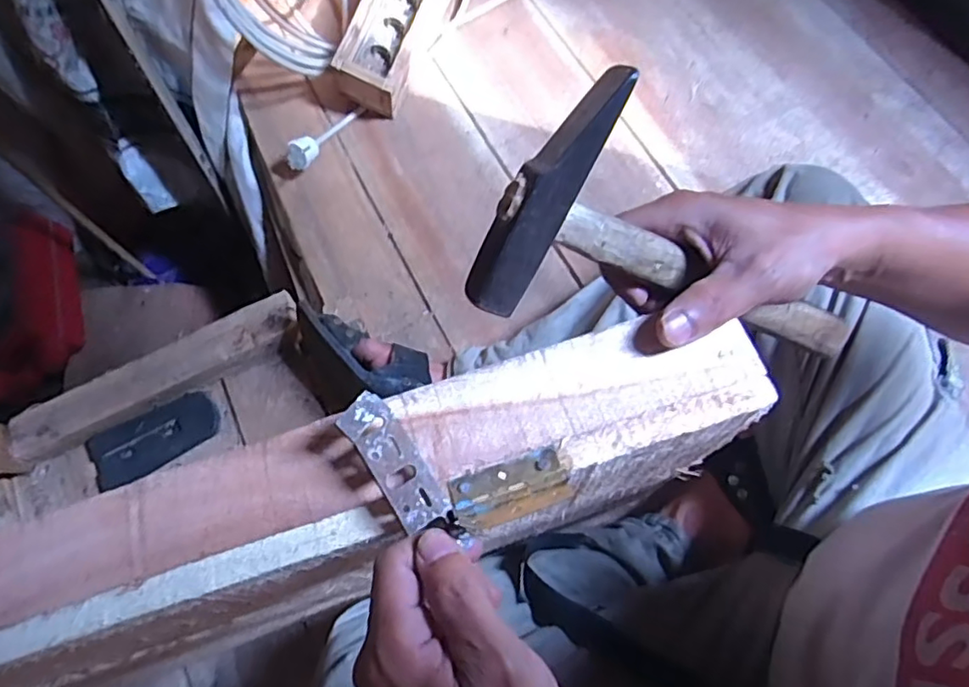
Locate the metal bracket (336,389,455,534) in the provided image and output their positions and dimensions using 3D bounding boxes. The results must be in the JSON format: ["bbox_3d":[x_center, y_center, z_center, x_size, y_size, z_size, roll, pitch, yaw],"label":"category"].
[{"bbox_3d":[-0.038,0.051,0.259,0.023,0.004,0.063,-33,86,-34],"label":"metal bracket"}]

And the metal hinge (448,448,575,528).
[{"bbox_3d":[0.011,0.063,0.260,0.050,0.012,0.024,-17,72,-4],"label":"metal hinge"}]

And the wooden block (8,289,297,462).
[{"bbox_3d":[-0.389,0.038,0.717,0.354,0.038,0.060,-25,73,-7],"label":"wooden block"}]

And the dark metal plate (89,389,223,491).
[{"bbox_3d":[-0.387,0.109,0.704,0.146,0.008,0.070,-27,73,-8],"label":"dark metal plate"}]

